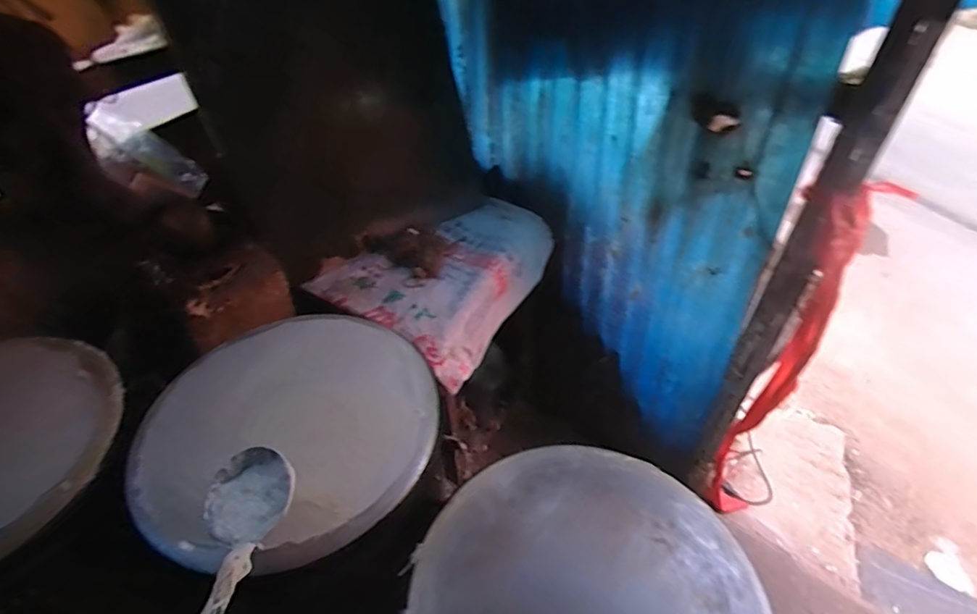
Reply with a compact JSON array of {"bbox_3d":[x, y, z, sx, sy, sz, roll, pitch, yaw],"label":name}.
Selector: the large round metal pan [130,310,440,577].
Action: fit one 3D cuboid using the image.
[{"bbox_3d":[-0.253,0.142,0.692,0.360,0.051,0.355,-1,45,1],"label":"large round metal pan"}]

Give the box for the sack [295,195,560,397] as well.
[{"bbox_3d":[-0.084,-0.076,1.173,0.363,0.106,0.472,25,51,23],"label":"sack"}]

